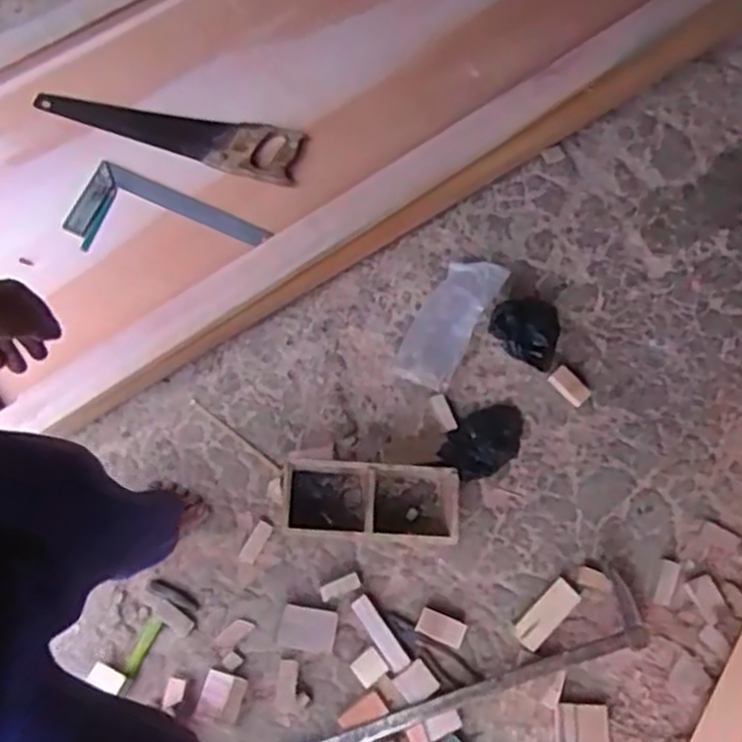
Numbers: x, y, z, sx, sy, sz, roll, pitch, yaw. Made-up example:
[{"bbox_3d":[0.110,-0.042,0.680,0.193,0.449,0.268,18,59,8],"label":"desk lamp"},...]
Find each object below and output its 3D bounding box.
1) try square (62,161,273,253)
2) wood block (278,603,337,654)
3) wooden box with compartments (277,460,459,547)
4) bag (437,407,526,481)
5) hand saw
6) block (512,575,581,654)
[{"bbox_3d":[-0.378,-0.255,1.396,0.341,0.014,0.166,24,75,1],"label":"try square"},{"bbox_3d":[-0.108,0.440,1.292,0.094,0.018,0.068,11,73,-1],"label":"wood block"},{"bbox_3d":[-0.006,0.230,1.322,0.304,0.102,0.127,7,73,-2],"label":"wooden box with compartments"},{"bbox_3d":[0.210,0.127,1.387,0.184,0.058,0.110,-31,78,-12],"label":"bag"},{"bbox_3d":[-0.390,-0.451,1.449,0.510,0.033,0.111,12,73,0],"label":"hand saw"},{"bbox_3d":[0.304,0.422,1.315,0.054,0.023,0.131,44,75,9],"label":"block"}]

